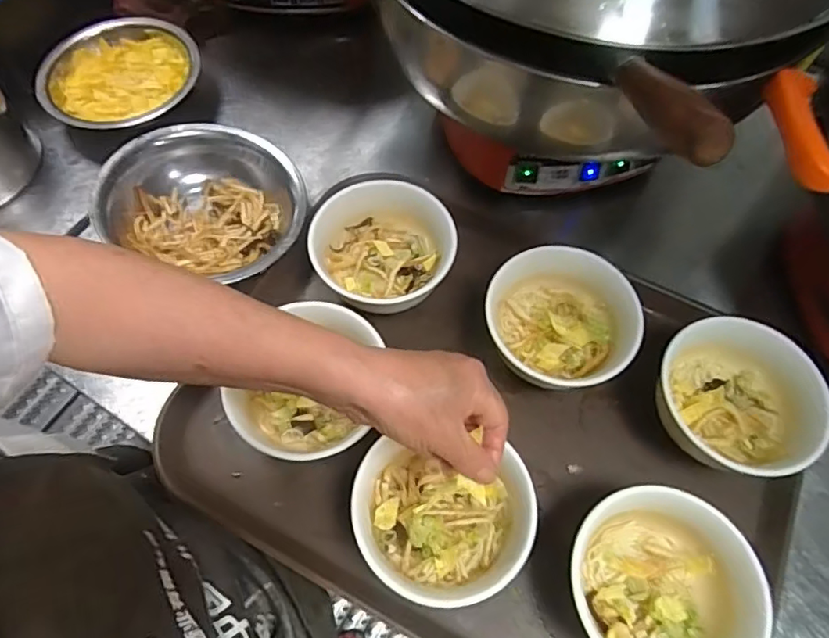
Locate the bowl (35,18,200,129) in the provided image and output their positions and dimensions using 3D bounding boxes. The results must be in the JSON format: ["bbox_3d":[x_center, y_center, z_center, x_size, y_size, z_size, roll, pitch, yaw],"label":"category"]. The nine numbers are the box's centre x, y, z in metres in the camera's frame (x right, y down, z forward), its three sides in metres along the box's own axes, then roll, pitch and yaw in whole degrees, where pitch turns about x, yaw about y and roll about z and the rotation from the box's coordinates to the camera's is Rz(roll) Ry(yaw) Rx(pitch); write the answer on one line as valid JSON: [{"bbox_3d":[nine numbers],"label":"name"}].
[{"bbox_3d":[-0.337,-0.277,0.649,0.158,0.046,0.173,1,64,-2],"label":"bowl"}]

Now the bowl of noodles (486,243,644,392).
[{"bbox_3d":[0.125,0.008,0.492,0.122,0.082,0.120,1,64,-2],"label":"bowl of noodles"}]

